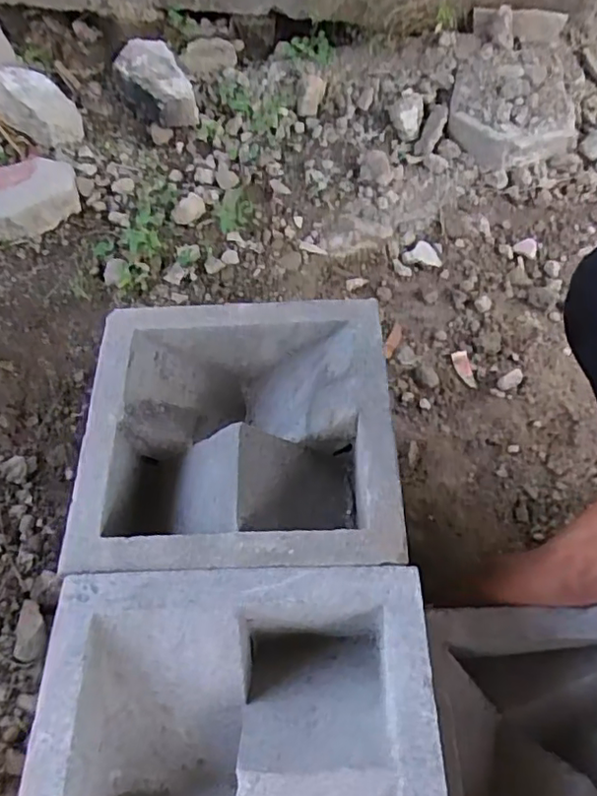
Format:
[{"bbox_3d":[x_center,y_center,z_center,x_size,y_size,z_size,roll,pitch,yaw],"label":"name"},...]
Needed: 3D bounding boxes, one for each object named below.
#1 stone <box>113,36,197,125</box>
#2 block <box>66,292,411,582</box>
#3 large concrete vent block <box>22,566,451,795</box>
[{"bbox_3d":[-0.237,-0.510,1.011,0.107,0.102,0.159,-19,57,-9],"label":"stone"},{"bbox_3d":[-0.038,0.026,0.418,0.204,0.081,0.197,-3,56,2],"label":"block"},{"bbox_3d":[-0.031,0.192,0.307,0.194,0.084,0.196,-2,56,2],"label":"large concrete vent block"}]

